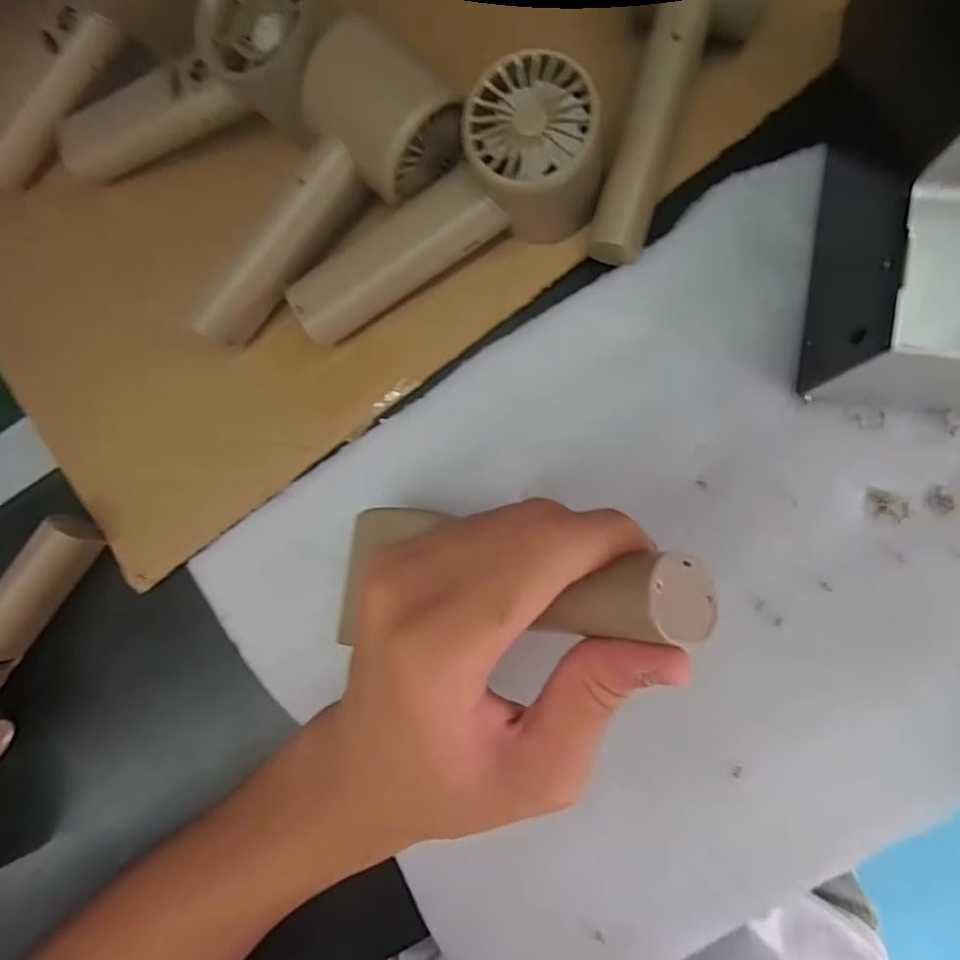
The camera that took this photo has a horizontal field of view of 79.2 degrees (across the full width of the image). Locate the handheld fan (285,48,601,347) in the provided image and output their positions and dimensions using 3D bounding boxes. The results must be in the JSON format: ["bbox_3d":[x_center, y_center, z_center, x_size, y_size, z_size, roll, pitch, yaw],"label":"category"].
[{"bbox_3d":[-0.020,-0.115,0.257,0.152,0.059,0.053,-26,83,7],"label":"handheld fan"}]

